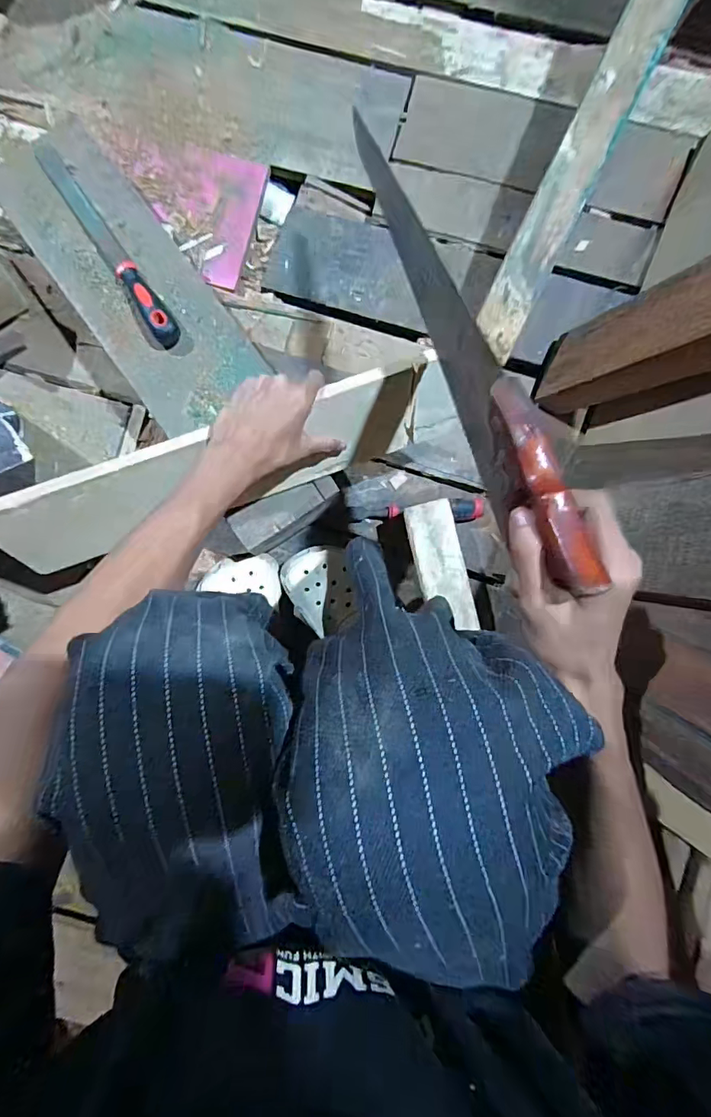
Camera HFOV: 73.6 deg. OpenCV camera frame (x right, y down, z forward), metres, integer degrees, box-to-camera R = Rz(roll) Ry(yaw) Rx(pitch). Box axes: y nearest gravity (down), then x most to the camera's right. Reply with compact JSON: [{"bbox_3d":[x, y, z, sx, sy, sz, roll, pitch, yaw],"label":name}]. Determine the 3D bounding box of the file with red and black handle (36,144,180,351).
[{"bbox_3d":[-0.297,-0.379,0.556,0.033,0.024,0.298,-33,89,-1],"label":"file with red and black handle"}]

